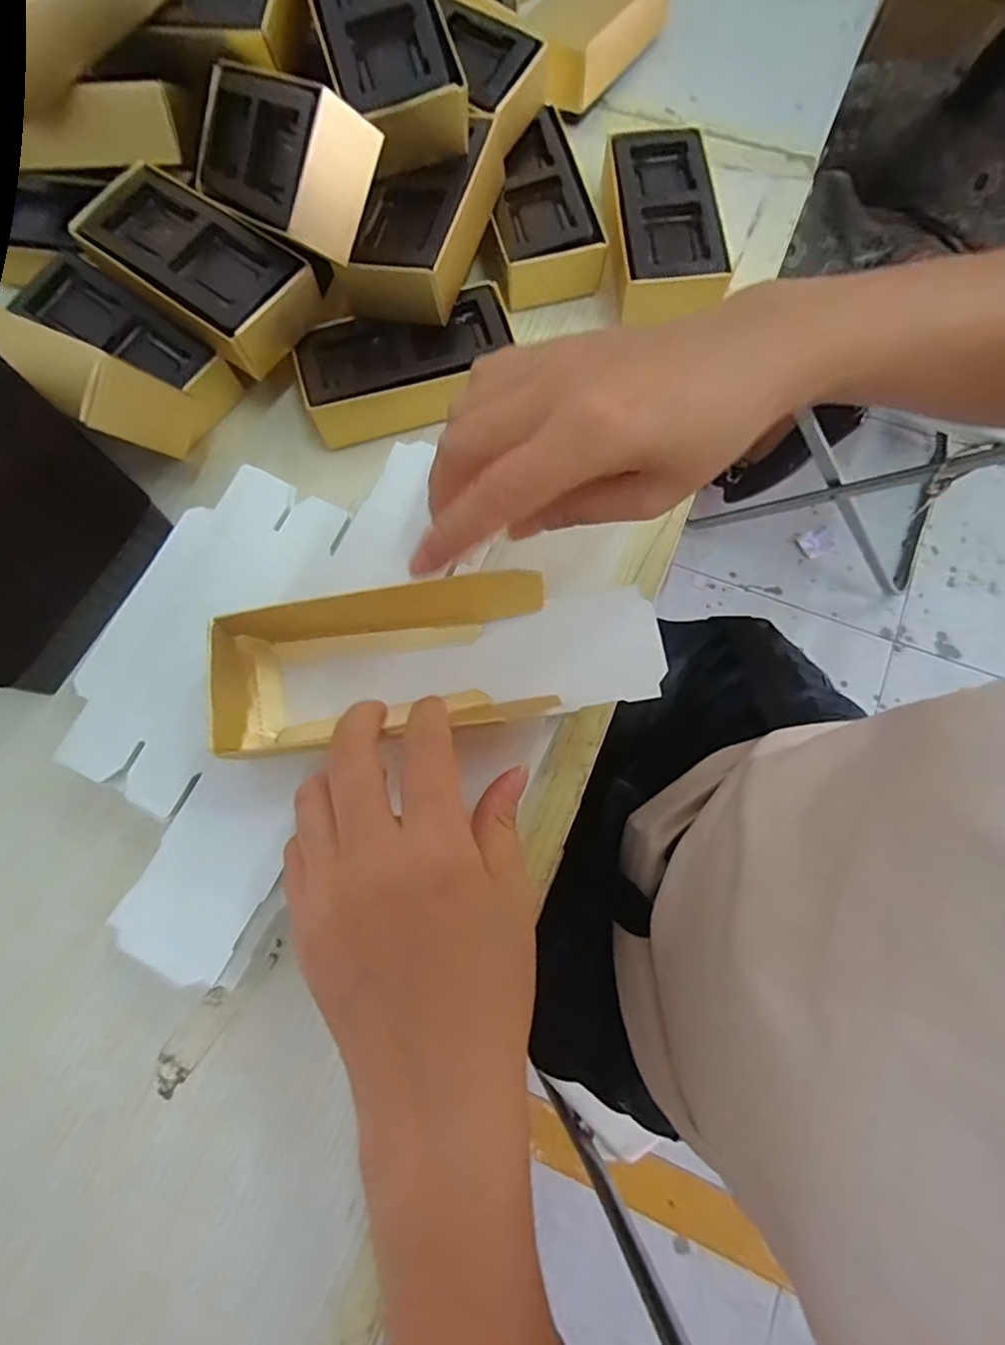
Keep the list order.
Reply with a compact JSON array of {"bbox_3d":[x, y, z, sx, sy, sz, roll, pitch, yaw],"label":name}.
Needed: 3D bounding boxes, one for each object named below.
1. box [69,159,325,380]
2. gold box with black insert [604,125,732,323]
[{"bbox_3d":[-0.158,-0.205,0.301,0.113,0.036,0.062,35,78,10],"label":"box"},{"bbox_3d":[0.090,-0.257,0.339,0.061,0.033,0.121,-3,75,1],"label":"gold box with black insert"}]

